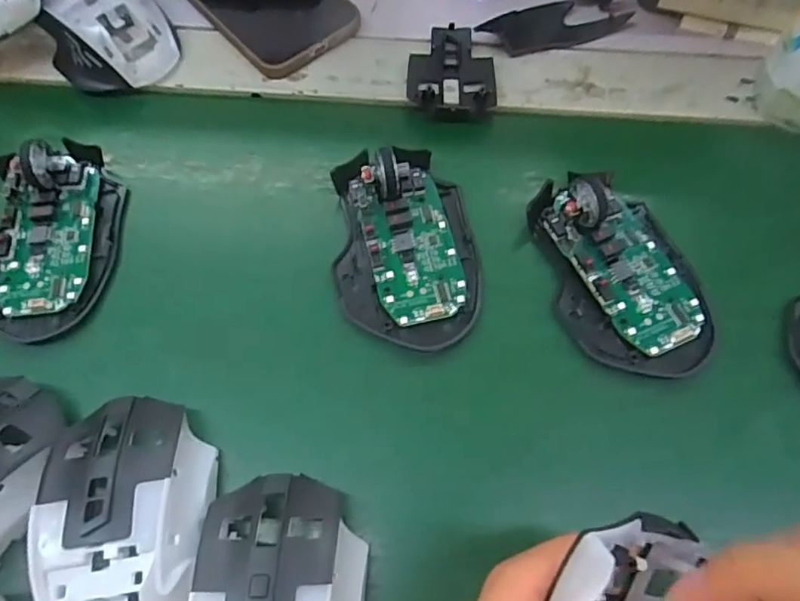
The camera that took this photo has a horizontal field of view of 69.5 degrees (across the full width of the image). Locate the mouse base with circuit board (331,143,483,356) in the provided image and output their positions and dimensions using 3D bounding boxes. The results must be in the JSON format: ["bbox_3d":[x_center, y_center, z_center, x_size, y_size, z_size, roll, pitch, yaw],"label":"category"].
[{"bbox_3d":[0.003,-0.033,0.295,0.071,0.033,0.108,-3,62,-2],"label":"mouse base with circuit board"}]

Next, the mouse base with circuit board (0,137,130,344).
[{"bbox_3d":[-0.186,-0.038,0.300,0.071,0.032,0.111,3,62,2],"label":"mouse base with circuit board"}]

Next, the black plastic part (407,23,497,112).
[{"bbox_3d":[0.031,-0.139,0.349,0.052,0.011,0.061,1,62,0],"label":"black plastic part"}]

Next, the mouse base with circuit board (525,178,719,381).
[{"bbox_3d":[0.114,-0.019,0.286,0.070,0.034,0.106,-11,62,-6],"label":"mouse base with circuit board"}]

